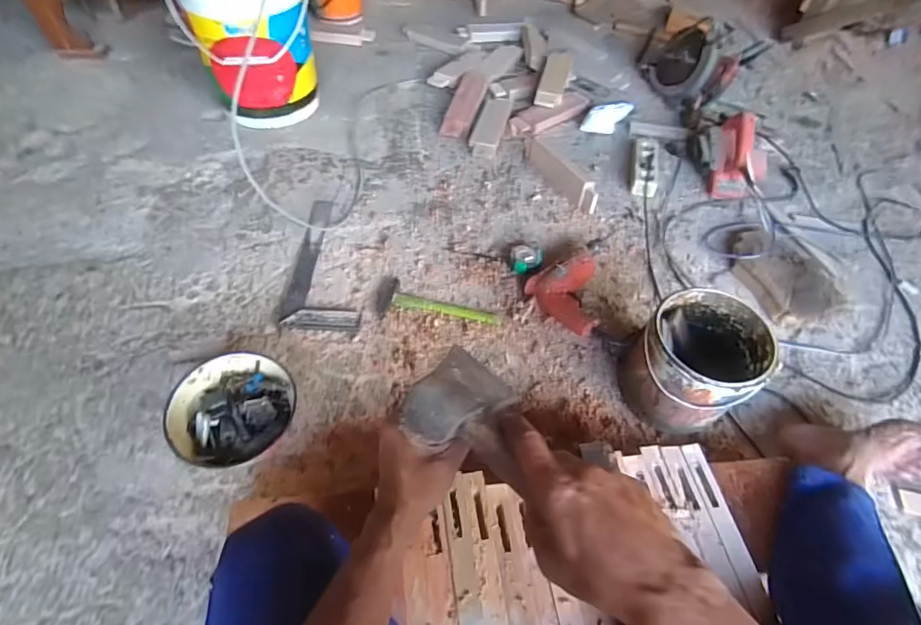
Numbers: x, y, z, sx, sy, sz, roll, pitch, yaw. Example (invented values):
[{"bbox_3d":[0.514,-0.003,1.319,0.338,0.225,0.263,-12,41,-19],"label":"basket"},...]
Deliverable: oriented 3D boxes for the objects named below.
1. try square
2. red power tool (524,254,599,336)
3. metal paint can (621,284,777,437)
[{"bbox_3d":[-0.279,-0.117,0.995,0.144,0.021,0.355,-2,56,-4],"label":"try square"},{"bbox_3d":[0.232,-0.032,0.932,0.144,0.068,0.166,-29,59,-22],"label":"red power tool"},{"bbox_3d":[0.382,0.088,0.787,0.180,0.181,0.176,1,52,-2],"label":"metal paint can"}]

